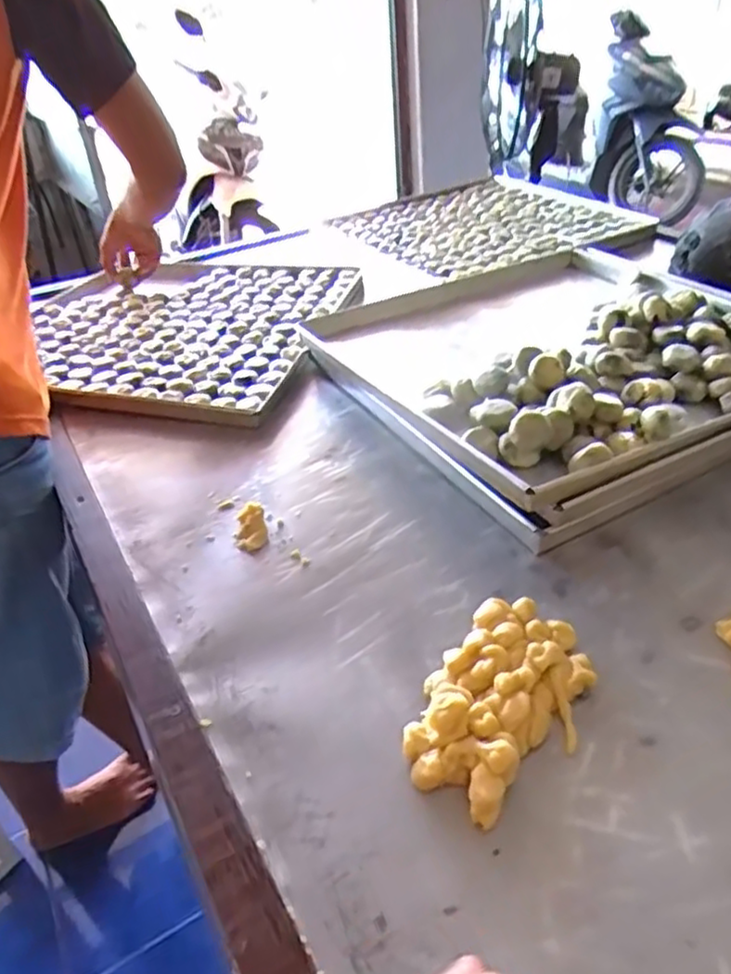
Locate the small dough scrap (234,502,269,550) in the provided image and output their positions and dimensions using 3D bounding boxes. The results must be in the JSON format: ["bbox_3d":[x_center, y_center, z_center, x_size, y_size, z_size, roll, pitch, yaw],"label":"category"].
[{"bbox_3d":[-0.119,0.040,0.713,0.033,0.025,0.050,-11,37,-7],"label":"small dough scrap"}]

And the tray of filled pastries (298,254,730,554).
[{"bbox_3d":[0.239,-0.185,0.898,0.516,0.102,0.540,-21,39,-20],"label":"tray of filled pastries"}]

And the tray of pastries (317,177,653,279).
[{"bbox_3d":[0.230,-0.568,1.472,0.494,0.030,0.510,-18,38,-16],"label":"tray of pastries"}]

